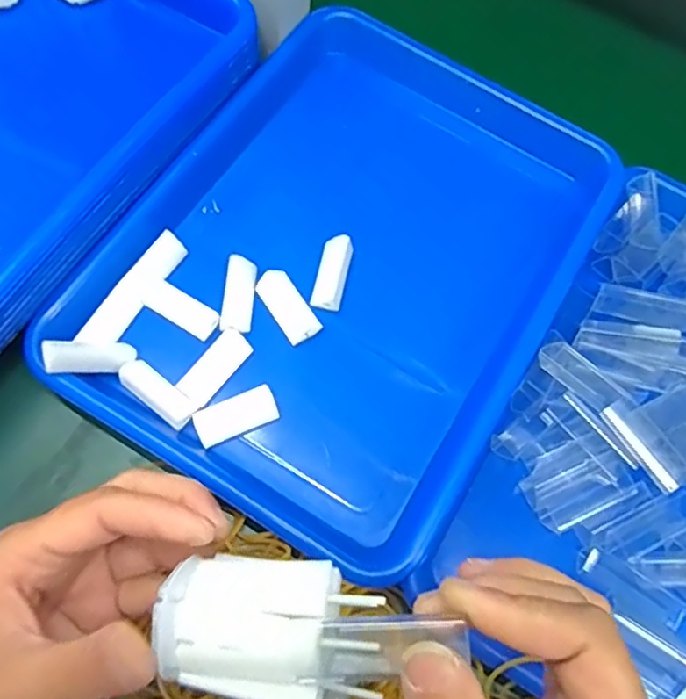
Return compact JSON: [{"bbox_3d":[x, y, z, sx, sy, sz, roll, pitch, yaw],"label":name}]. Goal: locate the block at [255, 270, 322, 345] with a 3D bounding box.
[{"bbox_3d":[-0.033,-0.026,0.384,0.022,0.009,0.045,-32,74,-17],"label":"block"}]

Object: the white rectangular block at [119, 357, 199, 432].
[{"bbox_3d":[-0.104,0.024,0.359,0.046,0.007,0.018,41,73,-3],"label":"white rectangular block"}]

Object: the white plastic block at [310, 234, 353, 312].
[{"bbox_3d":[-0.007,-0.047,0.393,0.019,0.013,0.046,13,67,0],"label":"white plastic block"}]

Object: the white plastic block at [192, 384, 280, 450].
[{"bbox_3d":[-0.060,0.038,0.360,0.046,0.006,0.021,-23,71,-14],"label":"white plastic block"}]

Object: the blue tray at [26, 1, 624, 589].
[{"bbox_3d":[0.007,-0.060,0.393,0.244,0.028,0.326,31,68,7],"label":"blue tray"}]

